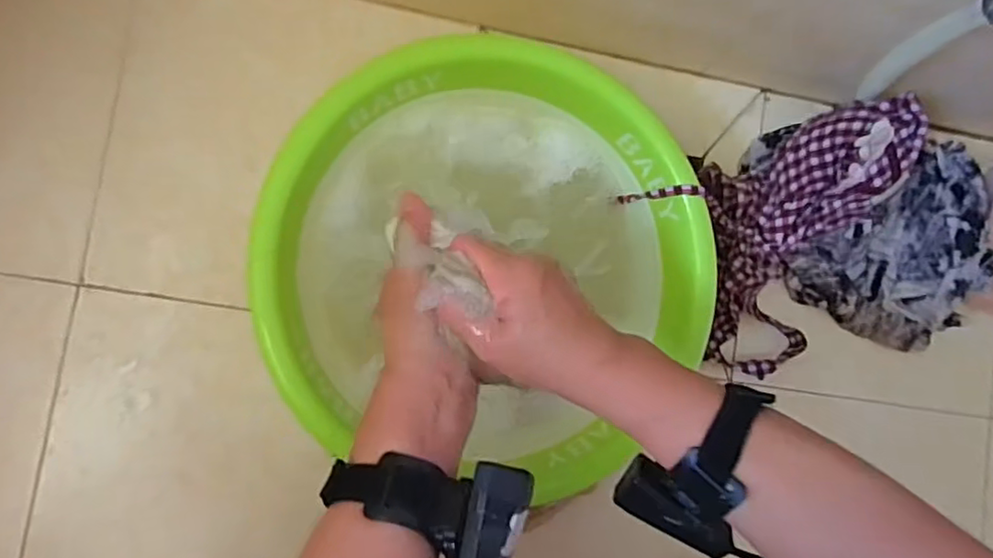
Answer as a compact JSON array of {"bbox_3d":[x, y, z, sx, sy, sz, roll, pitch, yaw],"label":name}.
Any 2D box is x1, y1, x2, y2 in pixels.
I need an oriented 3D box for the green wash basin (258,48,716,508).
[{"bbox_3d":[-0.004,-0.015,0.532,0.340,0.122,0.310,1,87,-9],"label":"green wash basin"}]

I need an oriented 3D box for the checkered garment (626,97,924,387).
[{"bbox_3d":[0.262,-0.034,0.578,0.233,0.124,0.196,-23,91,-10],"label":"checkered garment"}]

